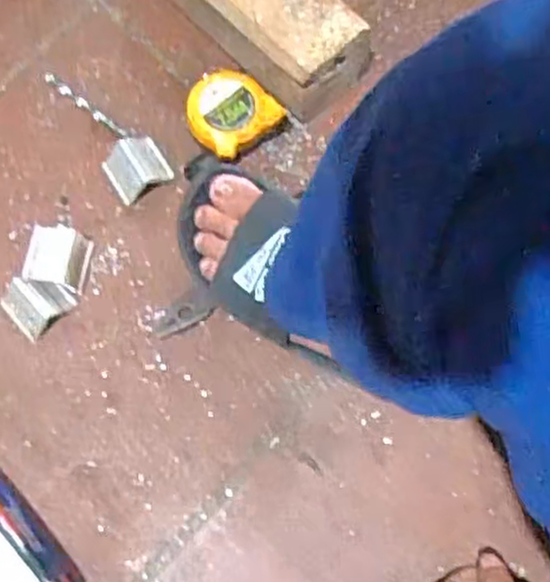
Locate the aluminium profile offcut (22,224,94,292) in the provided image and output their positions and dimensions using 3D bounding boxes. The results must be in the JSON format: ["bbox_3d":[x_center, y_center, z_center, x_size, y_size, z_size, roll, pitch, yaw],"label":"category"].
[{"bbox_3d":[-0.185,-0.028,0.653,0.046,0.033,0.048,10,76,2],"label":"aluminium profile offcut"}]

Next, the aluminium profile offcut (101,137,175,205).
[{"bbox_3d":[-0.121,-0.109,0.676,0.051,0.029,0.044,-28,78,-7],"label":"aluminium profile offcut"}]

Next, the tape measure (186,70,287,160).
[{"bbox_3d":[-0.038,-0.156,0.678,0.074,0.044,0.076,42,79,10],"label":"tape measure"}]

